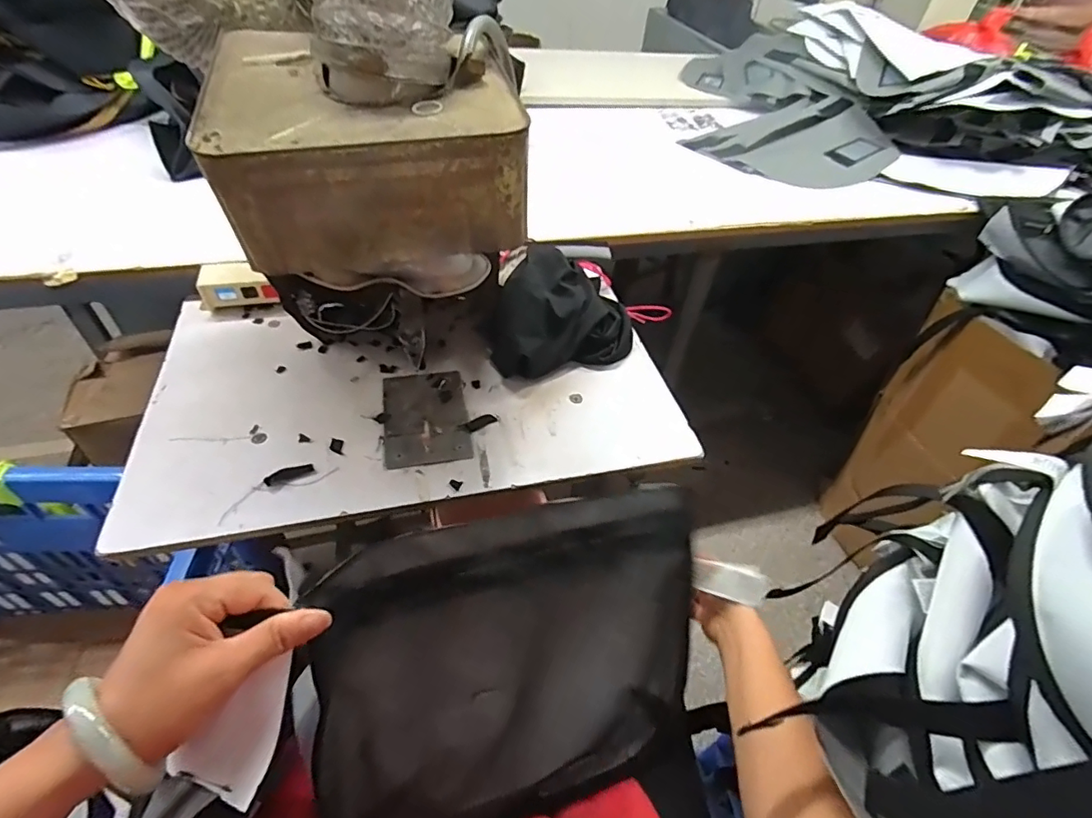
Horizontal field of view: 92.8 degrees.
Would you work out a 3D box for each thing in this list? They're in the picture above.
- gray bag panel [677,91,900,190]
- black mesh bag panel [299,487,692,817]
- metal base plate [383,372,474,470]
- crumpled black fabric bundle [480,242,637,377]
[{"bbox_3d":[0.544,-0.578,1.110,0.371,0.062,0.326,-26,54,-26],"label":"gray bag panel"},{"bbox_3d":[-0.010,0.215,0.451,0.337,0.028,0.245,-6,84,-24],"label":"black mesh bag panel"},{"bbox_3d":[-0.140,0.008,0.608,0.093,0.004,0.141,-6,48,-11],"label":"metal base plate"},{"bbox_3d":[0.019,-0.130,0.688,0.196,0.097,0.140,-14,50,-18],"label":"crumpled black fabric bundle"}]

